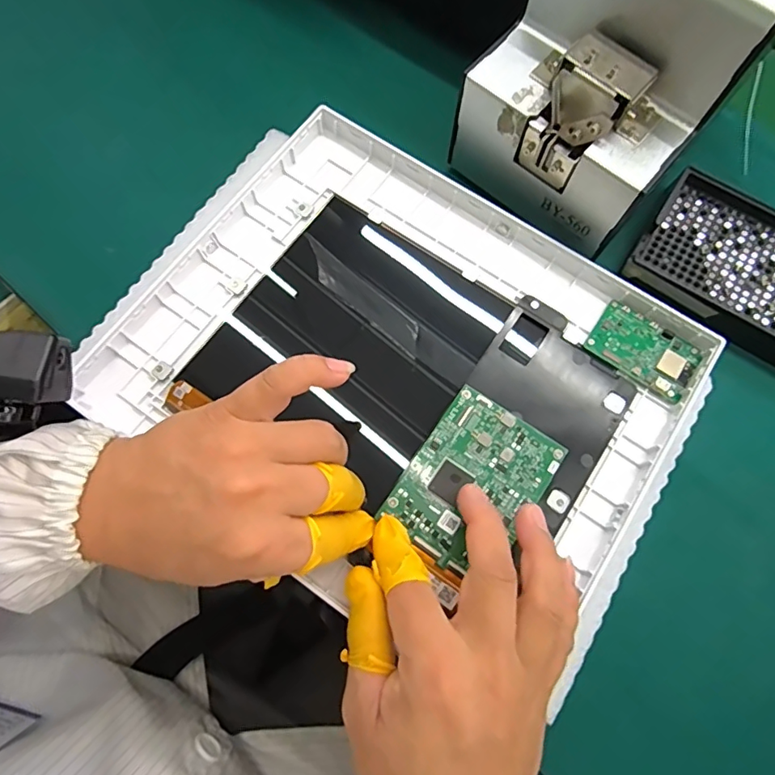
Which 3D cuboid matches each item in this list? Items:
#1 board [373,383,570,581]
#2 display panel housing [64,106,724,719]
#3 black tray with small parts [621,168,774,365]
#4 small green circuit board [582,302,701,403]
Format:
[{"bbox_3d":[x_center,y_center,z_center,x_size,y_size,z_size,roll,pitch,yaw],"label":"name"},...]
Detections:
[{"bbox_3d":[0.048,0.052,0.282,0.068,0.004,0.090,34,74,10],"label":"board"},{"bbox_3d":[0.012,-0.008,0.305,0.327,0.027,0.245,33,74,9],"label":"display panel housing"},{"bbox_3d":[0.238,-0.079,0.334,0.135,0.013,0.105,33,75,8],"label":"black tray with small parts"},{"bbox_3d":[0.159,-0.023,0.312,0.063,0.004,0.040,35,75,8],"label":"small green circuit board"}]

